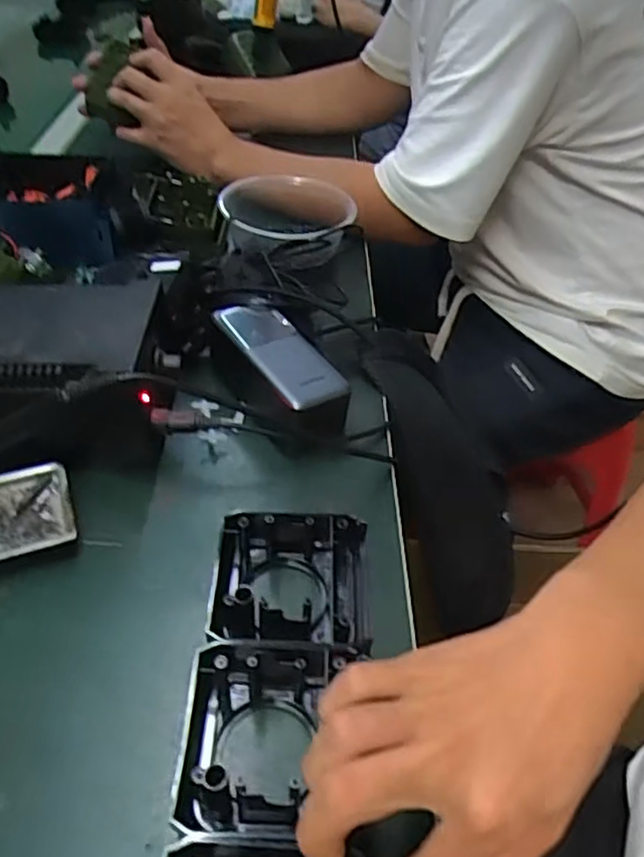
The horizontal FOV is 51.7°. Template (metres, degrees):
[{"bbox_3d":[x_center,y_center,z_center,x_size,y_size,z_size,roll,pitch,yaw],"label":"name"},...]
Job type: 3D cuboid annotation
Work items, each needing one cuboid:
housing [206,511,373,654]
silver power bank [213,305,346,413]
[{"bbox_3d":[-0.017,0.090,0.394,0.094,0.034,0.089,-1,42,-3],"label":"housing"},{"bbox_3d":[-0.034,-0.059,0.505,0.047,0.013,0.125,-26,49,-27],"label":"silver power bank"}]

